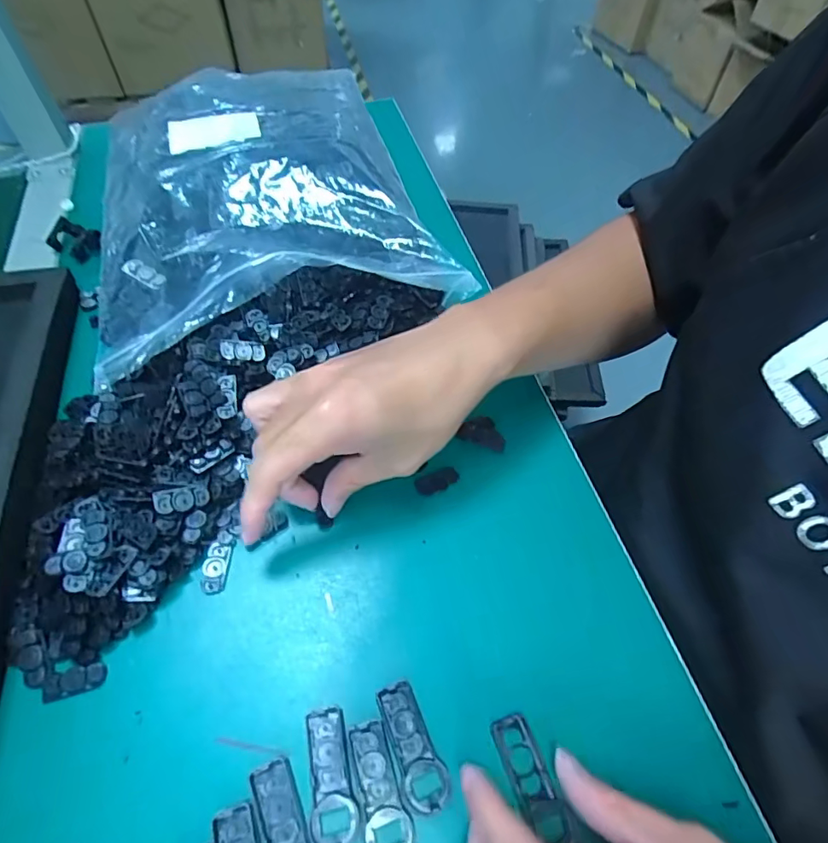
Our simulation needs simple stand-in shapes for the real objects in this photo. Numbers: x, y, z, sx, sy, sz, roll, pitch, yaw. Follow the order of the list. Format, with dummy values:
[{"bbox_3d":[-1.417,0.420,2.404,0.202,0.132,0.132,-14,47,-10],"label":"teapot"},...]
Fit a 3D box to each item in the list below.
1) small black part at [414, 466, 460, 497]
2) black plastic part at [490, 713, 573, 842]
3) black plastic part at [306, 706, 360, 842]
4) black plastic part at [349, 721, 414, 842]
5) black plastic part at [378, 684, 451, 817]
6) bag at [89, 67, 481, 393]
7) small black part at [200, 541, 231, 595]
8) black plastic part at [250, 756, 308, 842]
[{"bbox_3d":[0.015,0.038,0.318,0.028,0.004,0.013,-19,59,-14],"label":"small black part"},{"bbox_3d":[0.054,0.165,0.232,0.020,0.008,0.052,-19,53,-17],"label":"black plastic part"},{"bbox_3d":[-0.039,0.162,0.229,0.019,0.004,0.053,-9,57,-8],"label":"black plastic part"},{"bbox_3d":[-0.016,0.167,0.227,0.020,0.004,0.053,-15,58,-12],"label":"black plastic part"},{"bbox_3d":[-0.001,0.153,0.237,0.021,0.004,0.053,-18,59,-14],"label":"black plastic part"},{"bbox_3d":[-0.136,-0.183,0.407,0.269,0.066,0.301,-19,59,-14],"label":"bag"},{"bbox_3d":[-0.112,0.082,0.281,0.013,0.004,0.028,2,56,-1],"label":"small black part"},{"bbox_3d":[-0.056,0.178,0.216,0.020,0.004,0.054,-19,59,-14],"label":"black plastic part"}]

